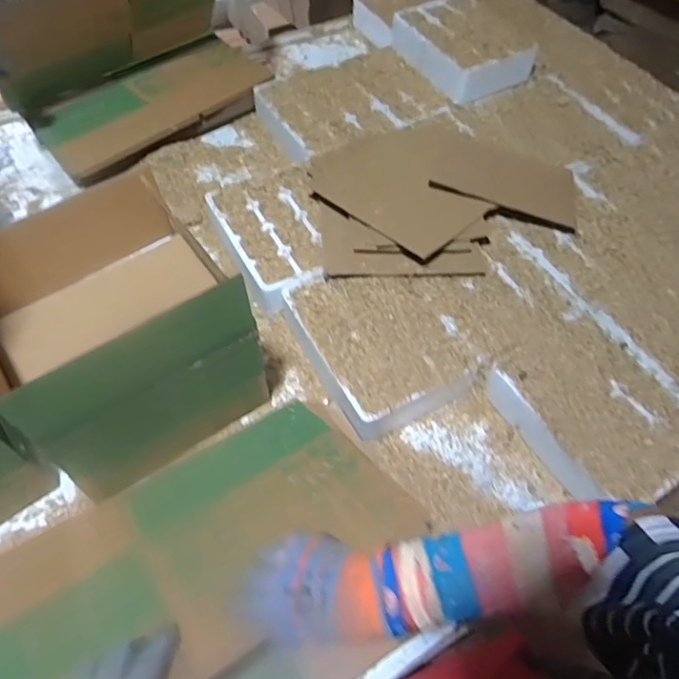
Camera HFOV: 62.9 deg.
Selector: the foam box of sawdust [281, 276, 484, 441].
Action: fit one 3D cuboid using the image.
[{"bbox_3d":[0.051,0.004,0.769,0.177,0.065,0.251,-25,60,-17],"label":"foam box of sawdust"}]

